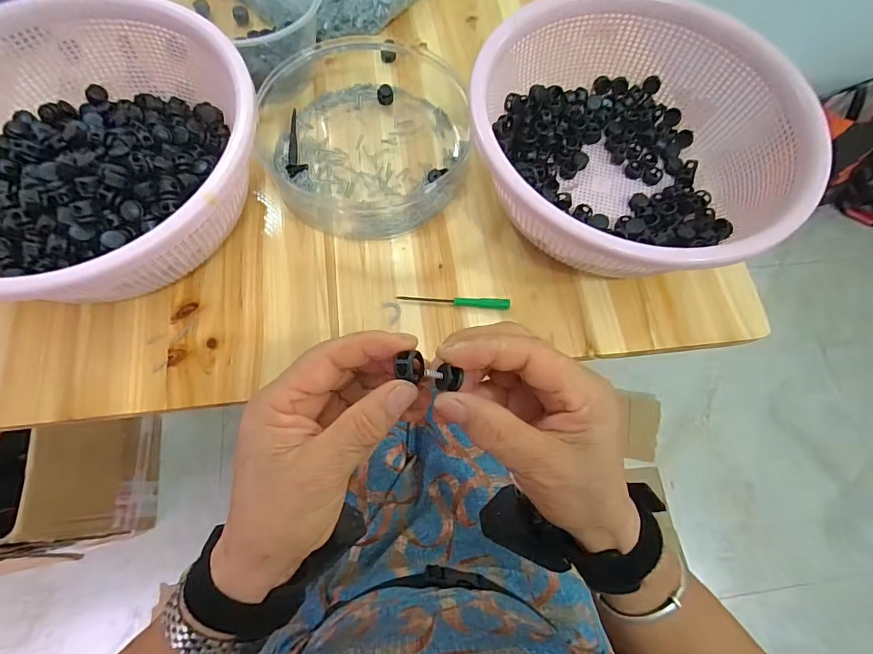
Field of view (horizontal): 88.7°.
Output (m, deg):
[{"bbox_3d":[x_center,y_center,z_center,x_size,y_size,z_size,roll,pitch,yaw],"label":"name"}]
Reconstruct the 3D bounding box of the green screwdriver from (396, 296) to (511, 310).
[{"bbox_3d":[0.016,-0.024,0.396,0.098,0.009,0.009,6,68,0],"label":"green screwdriver"}]

